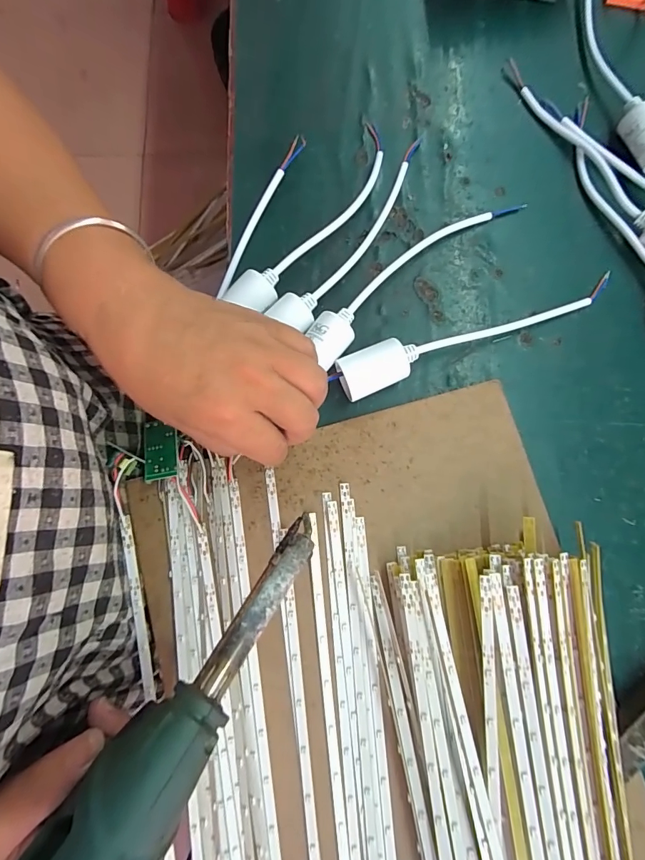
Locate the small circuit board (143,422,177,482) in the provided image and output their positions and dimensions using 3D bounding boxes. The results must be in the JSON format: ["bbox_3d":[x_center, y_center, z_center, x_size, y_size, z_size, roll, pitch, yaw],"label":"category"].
[{"bbox_3d":[-0.102,0.012,0.256,0.020,0.007,0.038,-9,80,-1],"label":"small circuit board"}]

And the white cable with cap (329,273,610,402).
[{"bbox_3d":[0.105,-0.069,0.279,0.205,0.022,0.027,-23,81,-4],"label":"white cable with cap"}]

